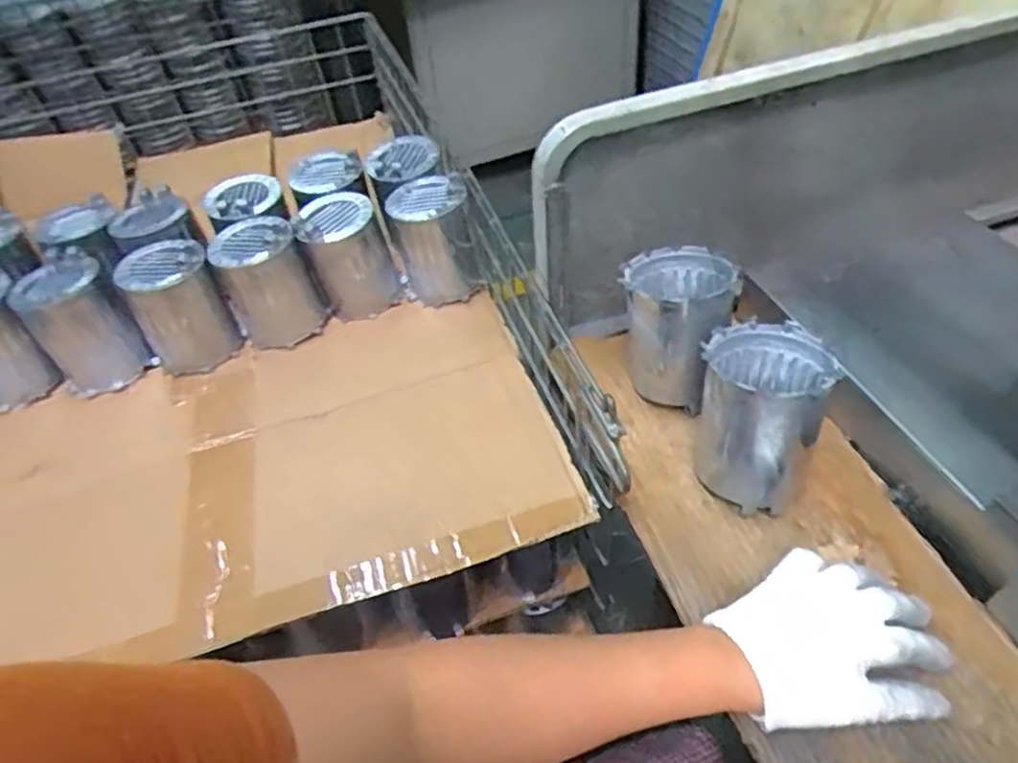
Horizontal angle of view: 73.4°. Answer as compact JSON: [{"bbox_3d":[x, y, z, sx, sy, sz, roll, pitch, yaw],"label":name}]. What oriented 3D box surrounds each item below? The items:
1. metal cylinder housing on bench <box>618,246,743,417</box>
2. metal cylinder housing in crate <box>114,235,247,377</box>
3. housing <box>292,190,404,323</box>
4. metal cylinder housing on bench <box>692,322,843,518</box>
[{"bbox_3d":[0.152,-0.052,0.626,0.095,0.112,0.110,9,50,14],"label":"metal cylinder housing on bench"},{"bbox_3d":[-0.358,-0.083,0.744,0.092,0.120,0.089,-26,50,-16],"label":"metal cylinder housing in crate"},{"bbox_3d":[-0.183,-0.147,0.785,0.092,0.117,0.085,-17,48,-8],"label":"housing"},{"bbox_3d":[0.201,0.027,0.551,0.088,0.120,0.118,5,49,11],"label":"metal cylinder housing on bench"}]

